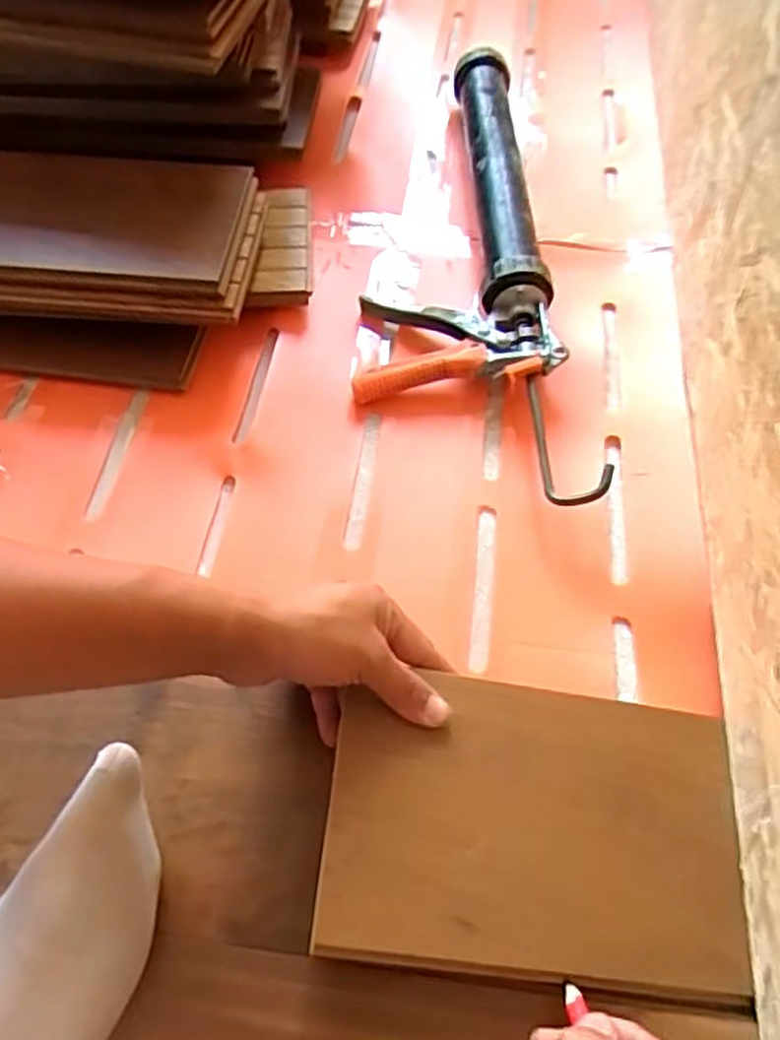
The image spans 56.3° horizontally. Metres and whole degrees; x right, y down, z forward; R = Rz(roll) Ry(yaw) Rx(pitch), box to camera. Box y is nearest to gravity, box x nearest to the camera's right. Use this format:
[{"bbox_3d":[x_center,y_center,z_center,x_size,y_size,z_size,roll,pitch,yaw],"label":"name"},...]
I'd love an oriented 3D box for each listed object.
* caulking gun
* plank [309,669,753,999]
[{"bbox_3d":[0.055,-0.245,0.686,0.183,0.051,0.565,-12,61,13],"label":"caulking gun"},{"bbox_3d":[0.084,0.171,0.417,0.233,0.008,0.151,9,58,-5],"label":"plank"}]

